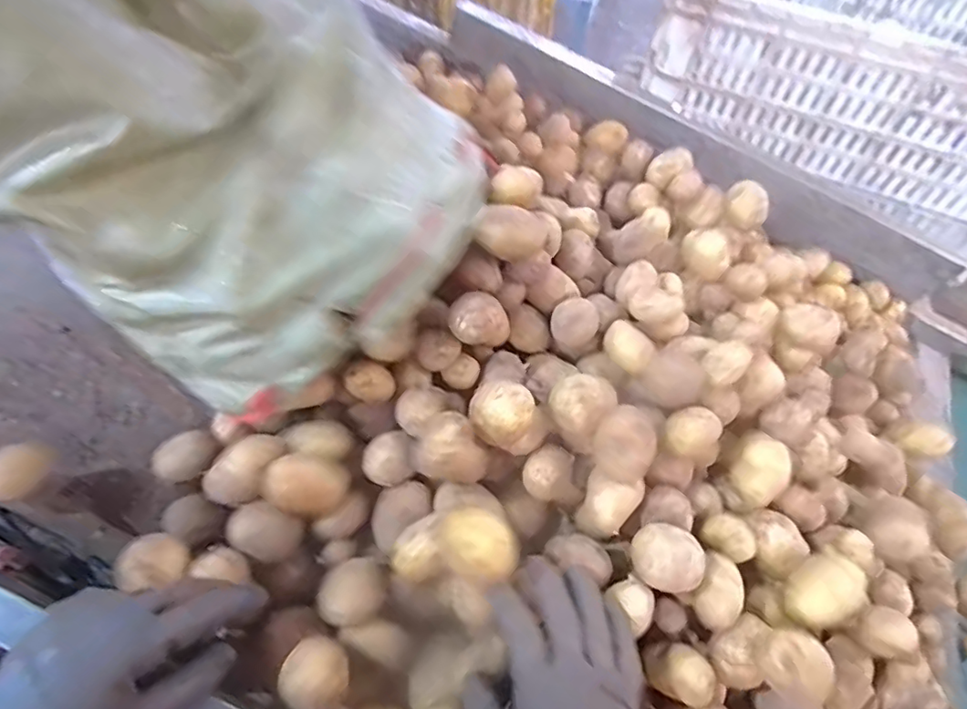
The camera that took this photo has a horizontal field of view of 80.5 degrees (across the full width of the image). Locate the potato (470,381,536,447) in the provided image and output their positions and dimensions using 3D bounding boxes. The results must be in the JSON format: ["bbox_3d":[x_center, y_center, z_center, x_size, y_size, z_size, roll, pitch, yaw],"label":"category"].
[{"bbox_3d":[0.014,0.045,0.431,0.046,0.034,0.037,-8,58,-8],"label":"potato"}]

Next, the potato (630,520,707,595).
[{"bbox_3d":[0.130,0.143,0.402,0.050,0.031,0.049,-27,62,-18],"label":"potato"}]

